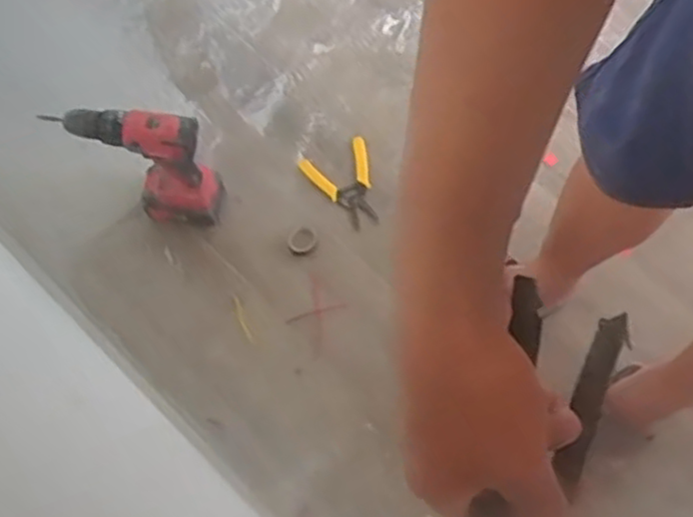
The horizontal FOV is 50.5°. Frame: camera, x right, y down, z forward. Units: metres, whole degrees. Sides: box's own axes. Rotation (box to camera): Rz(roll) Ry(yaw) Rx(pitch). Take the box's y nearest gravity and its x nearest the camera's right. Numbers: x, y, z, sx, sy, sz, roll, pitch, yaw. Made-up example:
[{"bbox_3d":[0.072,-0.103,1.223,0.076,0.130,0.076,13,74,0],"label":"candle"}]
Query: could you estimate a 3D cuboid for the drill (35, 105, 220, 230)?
[{"bbox_3d":[-0.289,-0.122,1.069,0.180,0.252,0.072,0,71,-1],"label":"drill"}]

